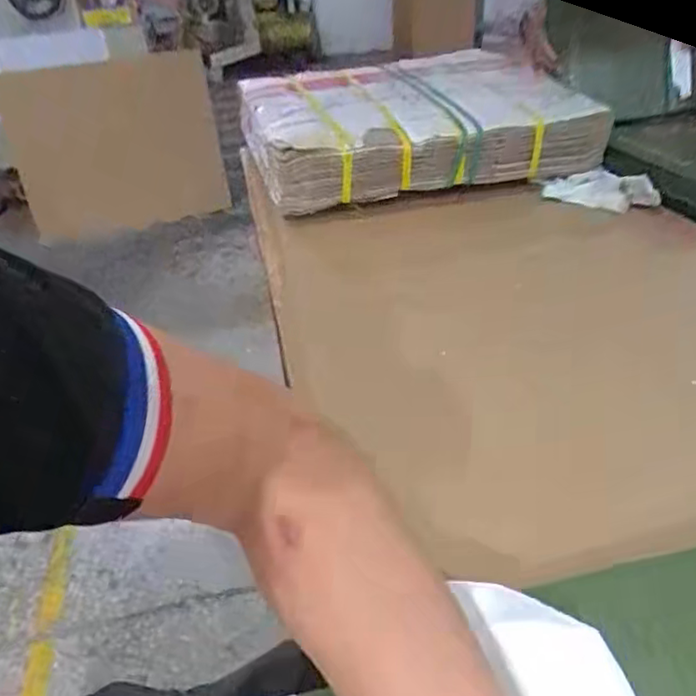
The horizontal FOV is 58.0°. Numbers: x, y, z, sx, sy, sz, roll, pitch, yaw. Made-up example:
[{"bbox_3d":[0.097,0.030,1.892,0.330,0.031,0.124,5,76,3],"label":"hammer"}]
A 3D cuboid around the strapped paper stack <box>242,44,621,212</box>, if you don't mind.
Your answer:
[{"bbox_3d":[0.088,-0.361,1.015,0.487,0.135,0.404,-8,35,-6],"label":"strapped paper stack"}]

